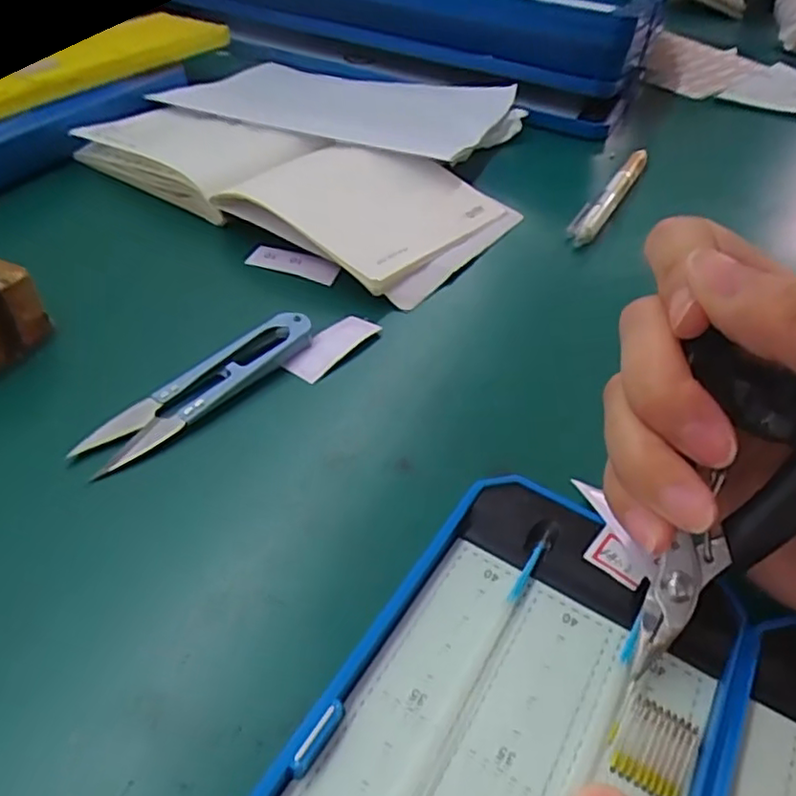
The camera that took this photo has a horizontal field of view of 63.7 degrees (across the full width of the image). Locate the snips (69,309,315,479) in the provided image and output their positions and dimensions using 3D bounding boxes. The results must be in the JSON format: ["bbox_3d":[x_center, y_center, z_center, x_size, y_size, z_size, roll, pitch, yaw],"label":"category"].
[{"bbox_3d":[-0.073,-0.006,0.247,0.024,0.010,0.100,34,49,24],"label":"snips"}]

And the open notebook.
[{"bbox_3d":[-0.058,-0.130,0.371,0.230,0.027,0.124,30,47,21],"label":"open notebook"}]

